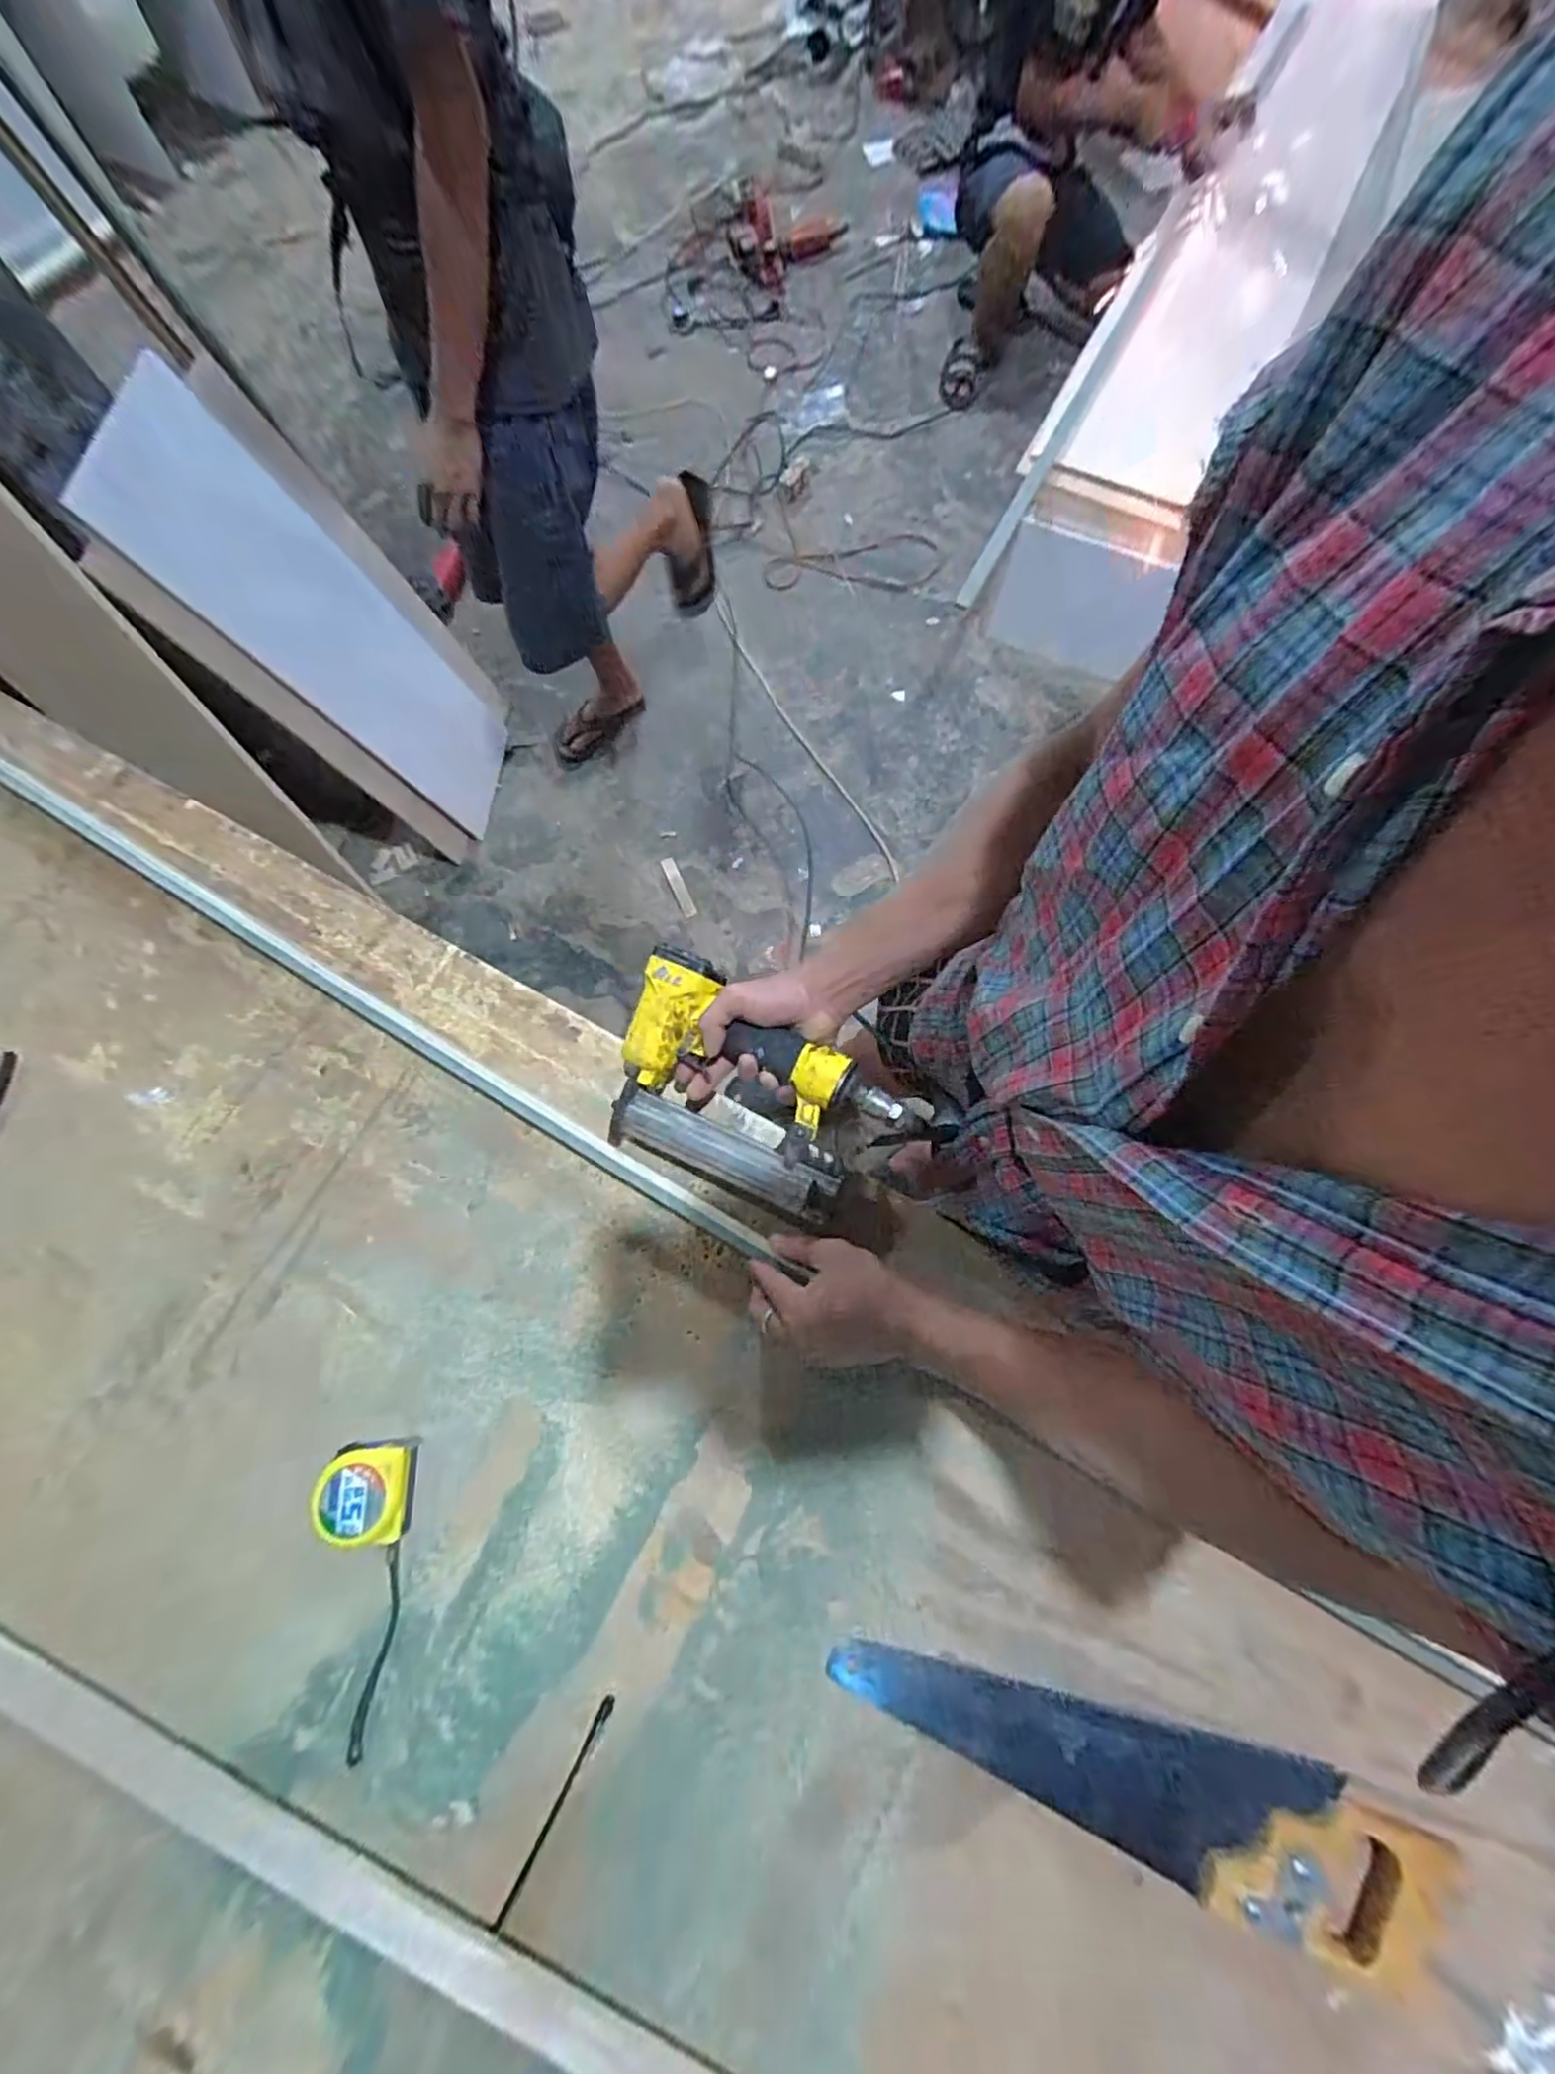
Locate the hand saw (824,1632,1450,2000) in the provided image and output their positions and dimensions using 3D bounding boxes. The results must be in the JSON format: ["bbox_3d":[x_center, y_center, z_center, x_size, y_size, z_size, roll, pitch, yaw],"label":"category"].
[{"bbox_3d":[0.251,0.517,0.468,0.419,0.026,0.098,21,74,6],"label":"hand saw"}]

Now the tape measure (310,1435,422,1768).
[{"bbox_3d":[-0.302,0.414,0.495,0.065,0.035,0.202,-10,73,-4],"label":"tape measure"}]

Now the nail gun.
[{"bbox_3d":[-0.025,0.039,0.561,0.230,0.058,0.163,20,74,5],"label":"nail gun"}]

